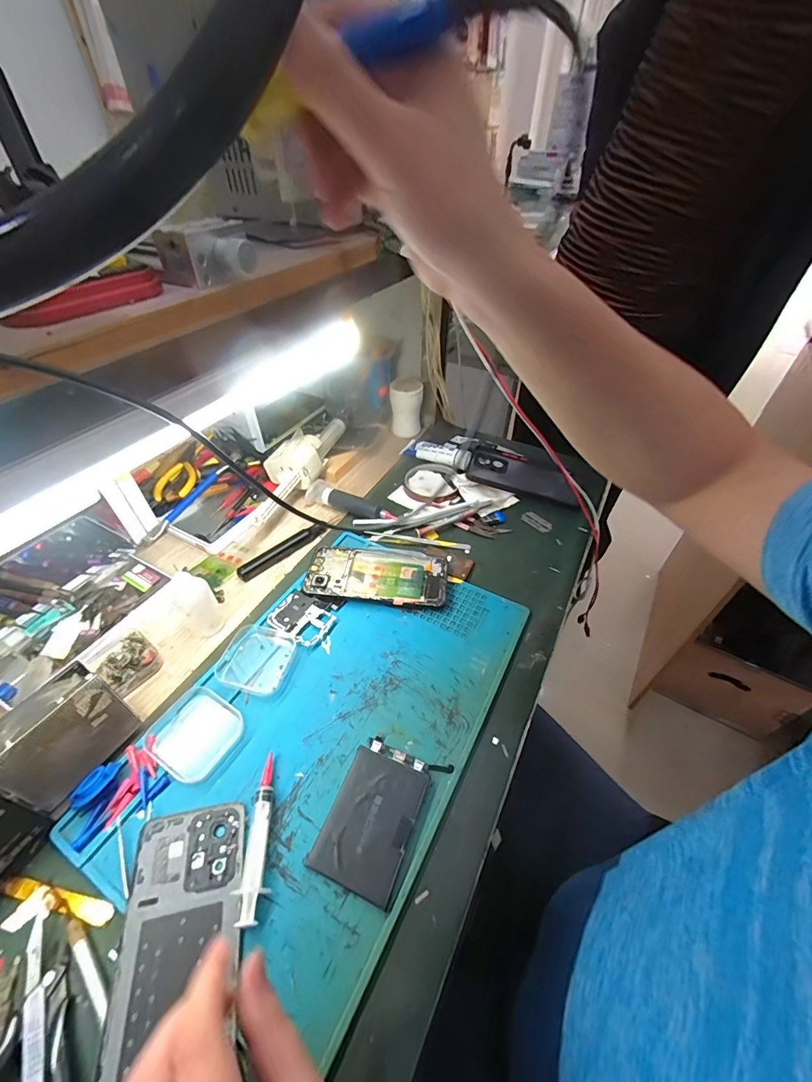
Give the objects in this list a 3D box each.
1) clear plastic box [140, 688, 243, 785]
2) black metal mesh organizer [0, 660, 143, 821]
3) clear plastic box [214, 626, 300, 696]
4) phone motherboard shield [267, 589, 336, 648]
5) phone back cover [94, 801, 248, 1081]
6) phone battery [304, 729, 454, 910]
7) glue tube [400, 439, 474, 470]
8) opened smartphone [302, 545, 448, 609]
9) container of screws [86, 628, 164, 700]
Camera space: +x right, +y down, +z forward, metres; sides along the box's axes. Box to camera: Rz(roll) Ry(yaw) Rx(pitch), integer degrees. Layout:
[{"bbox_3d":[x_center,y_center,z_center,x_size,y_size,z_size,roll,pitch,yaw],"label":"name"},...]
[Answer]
[{"bbox_3d":[-0.181,0.164,0.358,0.072,0.013,0.064,20,48,19],"label":"clear plastic box"},{"bbox_3d":[-0.260,0.150,0.318,0.029,0.084,0.081,17,47,16],"label":"black metal mesh organizer"},{"bbox_3d":[-0.146,0.115,0.408,0.068,0.014,0.067,7,45,7],"label":"clear plastic box"},{"bbox_3d":[-0.113,0.082,0.446,0.069,0.005,0.047,28,51,25],"label":"phone motherboard shield"},{"bbox_3d":[-0.143,0.259,0.264,0.074,0.010,0.159,-9,46,-9],"label":"phone back cover"},{"bbox_3d":[-0.022,0.207,0.320,0.066,0.008,0.098,17,47,16],"label":"phone battery"},{"bbox_3d":[0.050,-0.137,0.652,0.111,0.028,0.031,22,49,20],"label":"glue tube"},{"bbox_3d":[-0.034,0.040,0.484,0.158,0.012,0.078,6,45,6],"label":"opened smartphone"},{"bbox_3d":[-0.274,0.116,0.408,0.053,0.018,0.049,24,50,22],"label":"container of screws"}]

